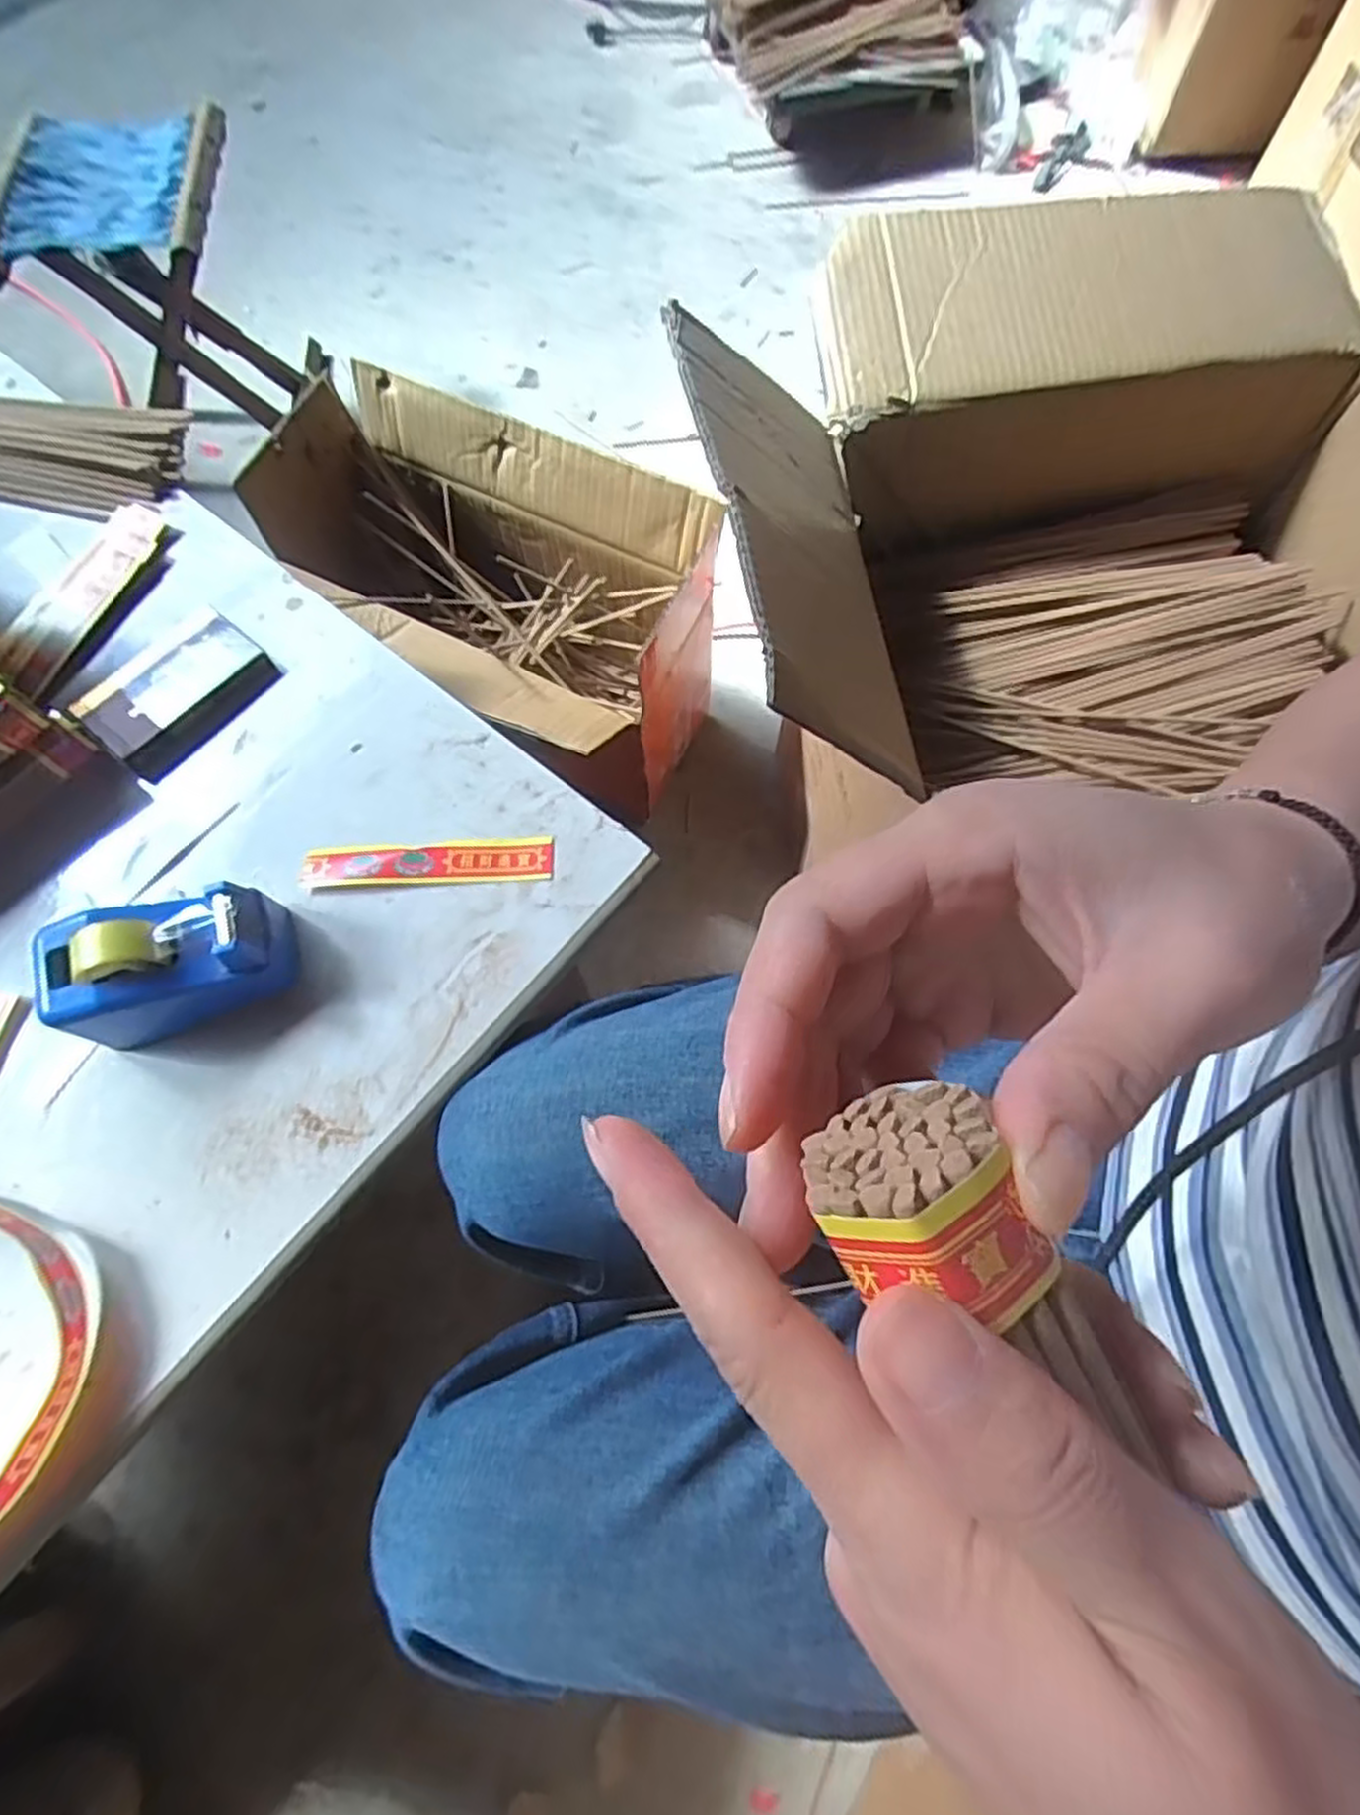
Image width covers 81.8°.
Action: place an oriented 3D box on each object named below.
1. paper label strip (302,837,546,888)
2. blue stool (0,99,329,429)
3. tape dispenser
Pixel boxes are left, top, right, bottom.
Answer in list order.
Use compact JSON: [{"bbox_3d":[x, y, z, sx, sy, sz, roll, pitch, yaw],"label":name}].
[{"bbox_3d":[-0.139,-0.025,0.432,0.136,0.004,0.024,-2,69,-1],"label":"paper label strip"},{"bbox_3d":[-0.656,-0.791,1.029,0.224,0.282,0.271,-5,69,-2],"label":"blue stool"},{"bbox_3d":[-0.251,0.026,0.386,0.103,0.059,0.055,-21,71,-8],"label":"tape dispenser"}]

